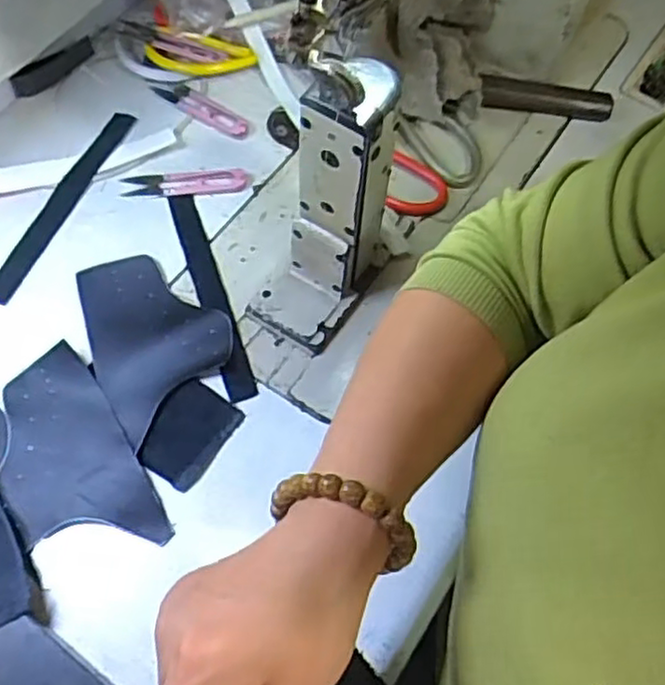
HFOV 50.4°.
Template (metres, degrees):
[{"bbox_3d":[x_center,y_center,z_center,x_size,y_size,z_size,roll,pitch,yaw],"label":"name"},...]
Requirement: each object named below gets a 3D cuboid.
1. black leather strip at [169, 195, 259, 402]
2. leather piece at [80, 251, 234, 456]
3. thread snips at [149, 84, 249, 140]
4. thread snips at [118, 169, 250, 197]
[{"bbox_3d":[-0.094,-0.043,0.542,0.022,0.010,0.184,-17,65,-9],"label":"black leather strip"},{"bbox_3d":[-0.136,-0.012,0.525,0.097,0.012,0.144,-29,67,-14],"label":"leather piece"},{"bbox_3d":[-0.116,-0.209,0.627,0.096,0.011,0.023,36,68,16],"label":"thread snips"},{"bbox_3d":[-0.123,-0.135,0.594,0.103,0.010,0.024,-6,63,-4],"label":"thread snips"}]

